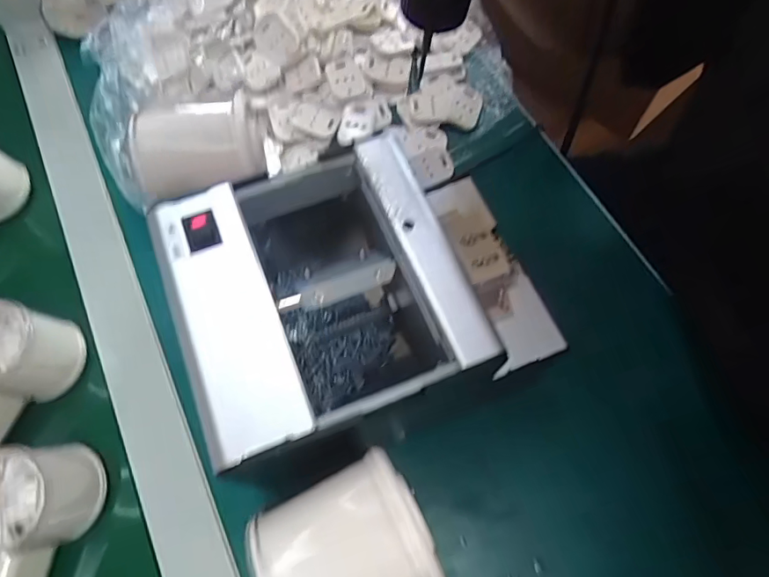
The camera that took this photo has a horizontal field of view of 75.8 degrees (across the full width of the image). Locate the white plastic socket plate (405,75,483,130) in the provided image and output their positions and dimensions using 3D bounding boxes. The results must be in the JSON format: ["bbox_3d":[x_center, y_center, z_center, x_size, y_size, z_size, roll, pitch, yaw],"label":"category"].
[{"bbox_3d":[0.052,-0.164,0.434,0.065,0.009,0.050,2,67,3],"label":"white plastic socket plate"}]

